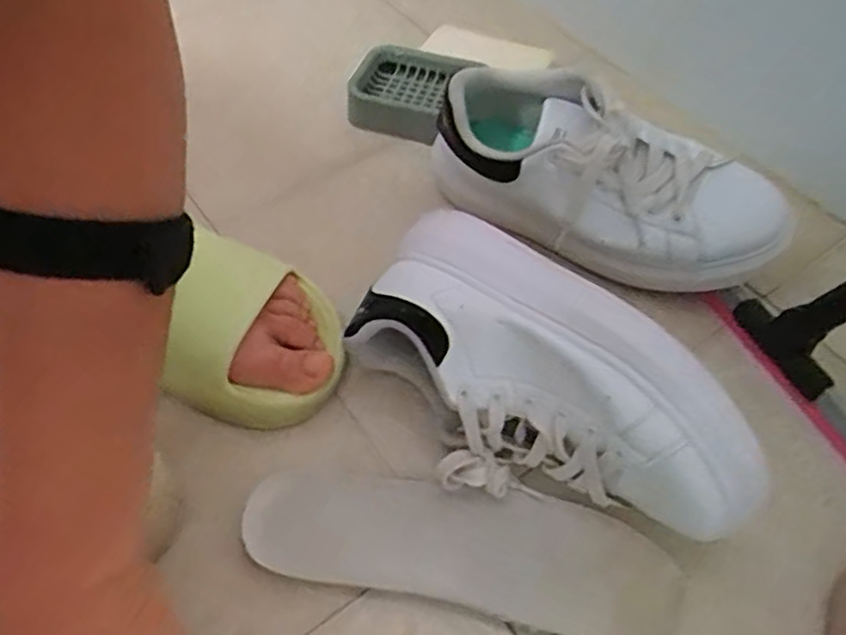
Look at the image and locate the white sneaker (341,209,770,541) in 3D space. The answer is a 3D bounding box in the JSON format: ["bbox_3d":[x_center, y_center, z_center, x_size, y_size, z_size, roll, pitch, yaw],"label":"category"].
[{"bbox_3d":[0.062,0.042,0.401,0.106,0.102,0.248,-36,63,-24],"label":"white sneaker"}]

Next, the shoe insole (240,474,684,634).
[{"bbox_3d":[0.021,0.132,0.395,0.245,0.012,0.072,10,55,5],"label":"shoe insole"}]

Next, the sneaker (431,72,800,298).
[{"bbox_3d":[0.131,-0.103,0.496,0.252,0.094,0.094,18,56,11],"label":"sneaker"}]

